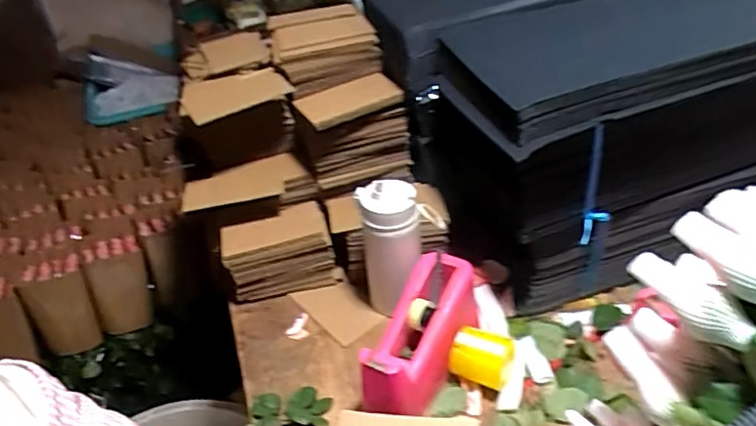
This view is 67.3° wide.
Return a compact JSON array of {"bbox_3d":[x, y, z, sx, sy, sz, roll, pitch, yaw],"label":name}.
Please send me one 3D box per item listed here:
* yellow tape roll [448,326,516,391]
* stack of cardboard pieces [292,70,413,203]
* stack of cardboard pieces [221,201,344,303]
[{"bbox_3d":[0.122,0.169,0.664,0.067,0.050,0.045,13,43,24],"label":"yellow tape roll"},{"bbox_3d":[-0.032,-0.112,0.819,0.140,0.146,0.081,-18,39,-12],"label":"stack of cardboard pieces"},{"bbox_3d":[-0.144,0.062,0.840,0.151,0.100,0.087,-15,39,-9],"label":"stack of cardboard pieces"}]

